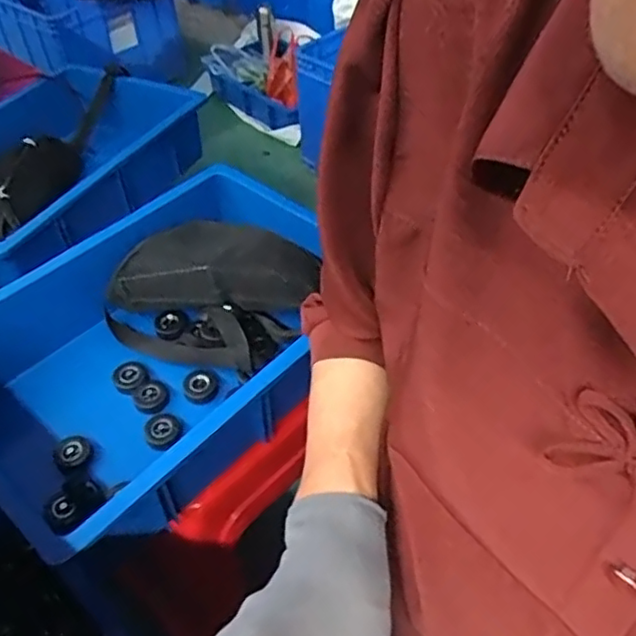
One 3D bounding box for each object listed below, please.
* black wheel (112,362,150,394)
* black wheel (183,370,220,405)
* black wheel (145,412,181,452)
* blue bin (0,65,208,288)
[{"bbox_3d":[-0.213,0.066,0.714,0.037,0.012,0.040,-1,46,1],"label":"black wheel"},{"bbox_3d":[-0.131,0.078,0.702,0.038,0.015,0.040,-1,46,1],"label":"black wheel"},{"bbox_3d":[-0.166,0.121,0.668,0.037,0.018,0.039,-1,46,1],"label":"black wheel"},{"bbox_3d":[-0.404,-0.226,1.000,0.312,0.150,0.496,17,49,17],"label":"blue bin"}]

